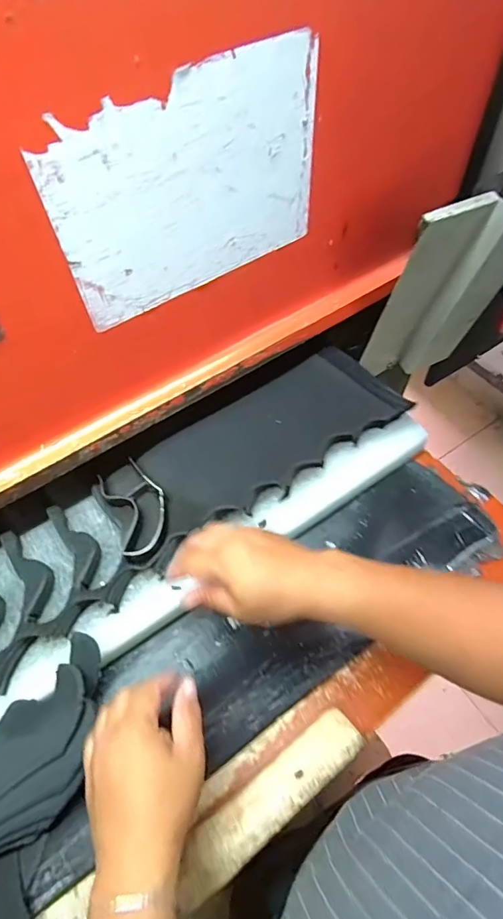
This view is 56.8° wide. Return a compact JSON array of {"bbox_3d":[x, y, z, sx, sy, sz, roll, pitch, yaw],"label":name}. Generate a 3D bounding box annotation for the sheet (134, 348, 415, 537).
[{"bbox_3d":[0.025,-0.027,0.564,0.304,0.024,0.140,-33,59,-15],"label":"sheet"}]

